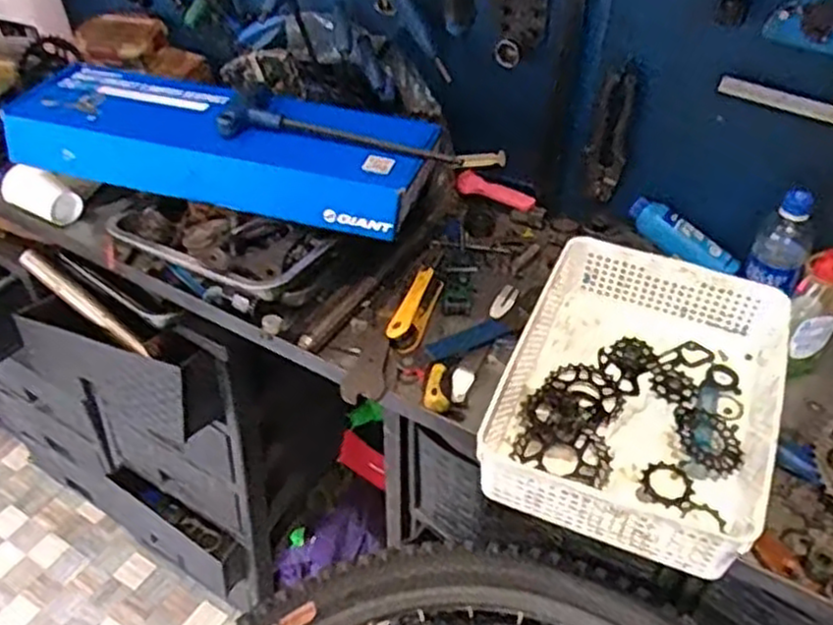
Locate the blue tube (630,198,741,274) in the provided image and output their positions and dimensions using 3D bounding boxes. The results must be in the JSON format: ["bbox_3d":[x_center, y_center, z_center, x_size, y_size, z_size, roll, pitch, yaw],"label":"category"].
[{"bbox_3d":[0.342,-0.094,0.967,0.149,0.035,0.040,34,49,9],"label":"blue tube"}]

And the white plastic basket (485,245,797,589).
[{"bbox_3d":[0.226,0.078,0.768,0.250,0.088,0.326,17,45,17],"label":"white plastic basket"}]

